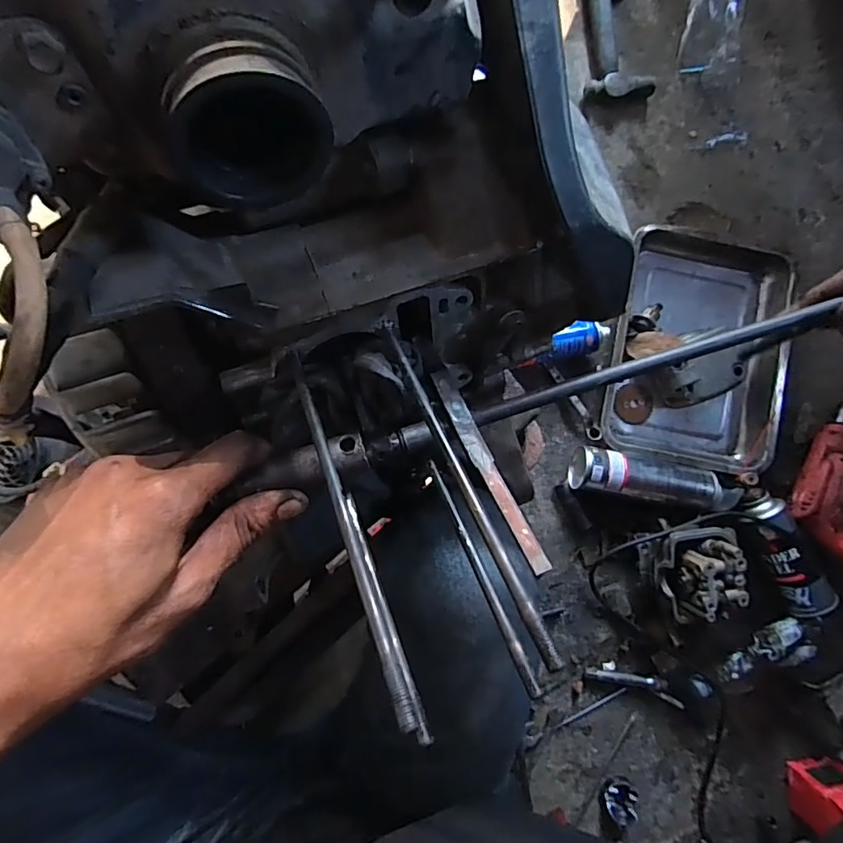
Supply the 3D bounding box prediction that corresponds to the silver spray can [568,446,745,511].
[{"bbox_3d":[0.342,0.084,0.748,0.242,0.075,0.063,9,91,-9],"label":"silver spray can"}]

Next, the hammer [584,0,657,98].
[{"bbox_3d":[0.299,-0.597,0.775,0.097,0.028,0.202,-4,93,-8],"label":"hammer"}]

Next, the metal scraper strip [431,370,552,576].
[{"bbox_3d":[0.031,0.020,0.247,0.011,0.006,0.113,-21,60,-7],"label":"metal scraper strip"}]

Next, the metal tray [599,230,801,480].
[{"bbox_3d":[0.421,-0.111,0.779,0.262,0.084,0.349,12,91,-9],"label":"metal tray"}]

